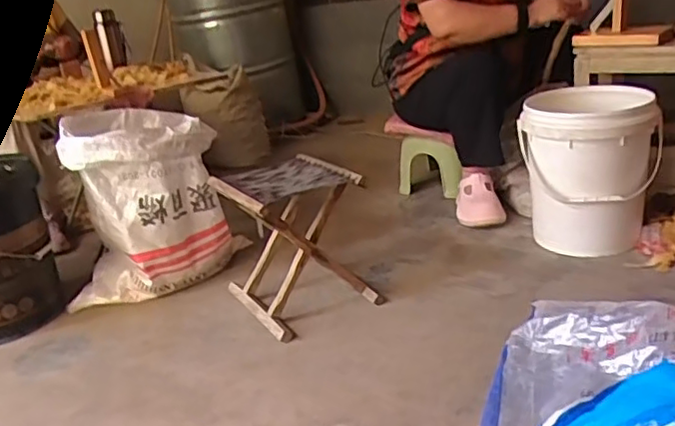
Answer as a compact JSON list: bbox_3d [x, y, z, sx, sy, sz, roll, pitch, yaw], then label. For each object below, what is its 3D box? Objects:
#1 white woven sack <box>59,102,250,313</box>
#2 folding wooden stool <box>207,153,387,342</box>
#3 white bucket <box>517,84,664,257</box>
[{"bbox_3d":[-0.477,-0.025,1.568,0.350,0.426,0.256,-2,22,12],"label":"white woven sack"},{"bbox_3d":[-0.094,0.057,1.406,0.266,0.296,0.296,-17,23,-25],"label":"folding wooden stool"},{"bbox_3d":[0.604,-0.097,1.501,0.292,0.351,0.278,4,24,26],"label":"white bucket"}]

